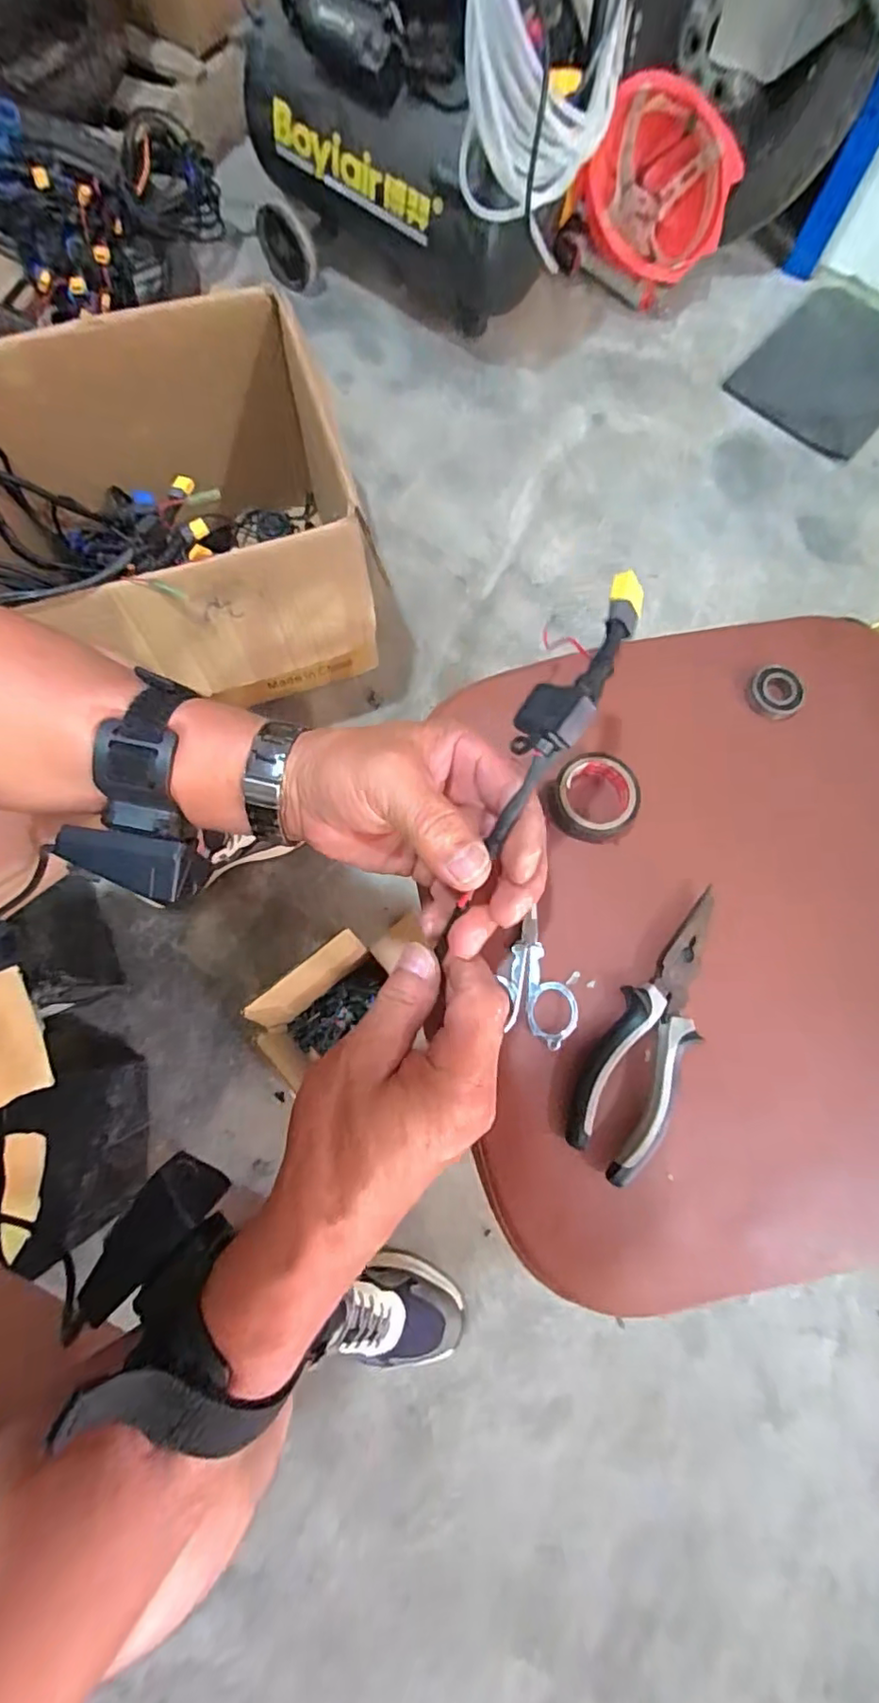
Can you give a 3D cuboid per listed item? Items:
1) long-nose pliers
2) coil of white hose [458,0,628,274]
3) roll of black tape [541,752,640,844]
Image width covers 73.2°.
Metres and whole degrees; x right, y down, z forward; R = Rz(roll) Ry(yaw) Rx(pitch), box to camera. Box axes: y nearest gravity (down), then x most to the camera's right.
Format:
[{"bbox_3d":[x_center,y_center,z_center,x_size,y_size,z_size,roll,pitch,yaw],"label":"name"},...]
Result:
[{"bbox_3d":[0.117,0.095,0.322,0.044,0.013,0.154,29,78,5],"label":"long-nose pliers"},{"bbox_3d":[0.125,-0.964,0.700,0.182,0.256,0.218,11,77,1],"label":"coil of white hose"},{"bbox_3d":[0.093,-0.032,0.353,0.053,0.021,0.050,0,77,-1],"label":"roll of black tape"}]

